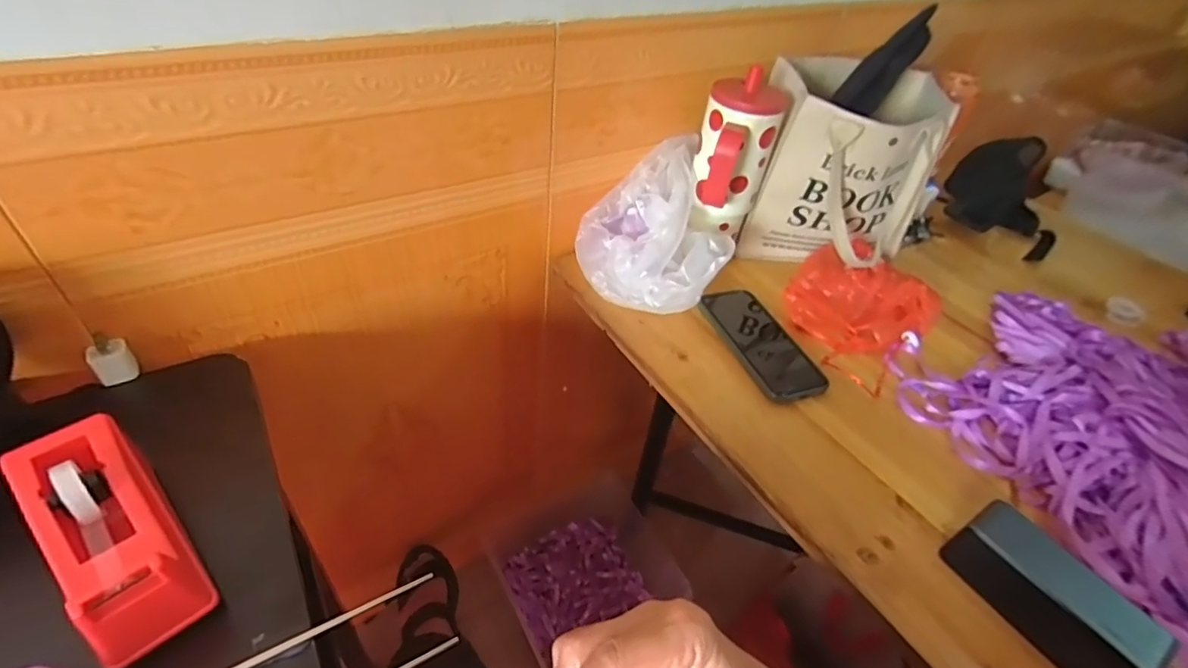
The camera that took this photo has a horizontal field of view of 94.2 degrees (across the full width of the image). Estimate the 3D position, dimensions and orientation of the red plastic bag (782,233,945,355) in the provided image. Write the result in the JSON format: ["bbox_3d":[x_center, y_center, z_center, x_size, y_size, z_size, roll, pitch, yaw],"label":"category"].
[{"bbox_3d":[0.322,-0.045,0.668,0.162,0.045,0.168,34,49,25],"label":"red plastic bag"}]

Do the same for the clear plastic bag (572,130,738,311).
[{"bbox_3d":[0.068,-0.123,0.667,0.171,0.118,0.240,5,43,-3],"label":"clear plastic bag"}]

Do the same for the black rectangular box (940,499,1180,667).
[{"bbox_3d":[0.340,0.196,0.415,0.051,0.060,0.130,-19,50,-26],"label":"black rectangular box"}]

